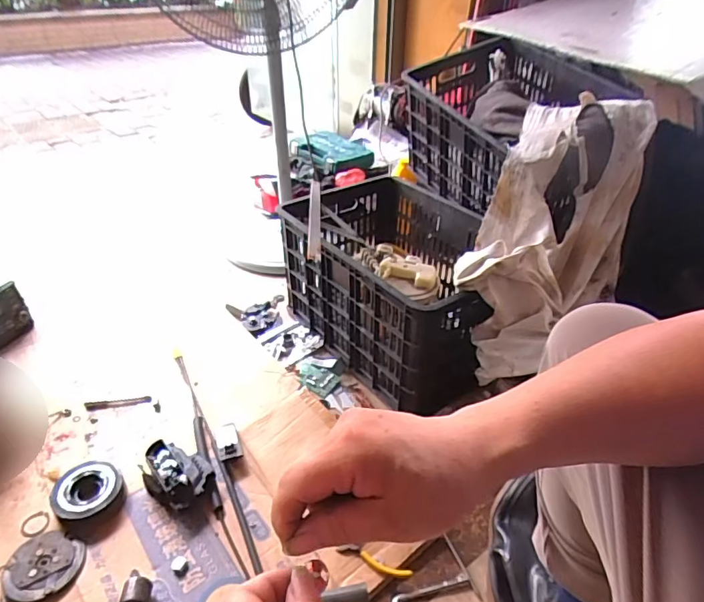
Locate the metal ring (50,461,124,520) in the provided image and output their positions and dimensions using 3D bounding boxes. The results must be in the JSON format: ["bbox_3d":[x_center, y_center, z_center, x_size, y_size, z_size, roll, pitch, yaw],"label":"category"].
[{"bbox_3d":[-0.424,0.311,0.794,0.096,0.042,0.096,0,36,0],"label":"metal ring"}]

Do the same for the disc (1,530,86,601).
[{"bbox_3d":[-0.448,0.382,0.711,0.108,0.013,0.093,15,39,20],"label":"disc"}]

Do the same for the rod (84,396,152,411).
[{"bbox_3d":[-0.462,0.202,0.969,0.124,0.006,0.019,-5,36,-7],"label":"rod"}]

